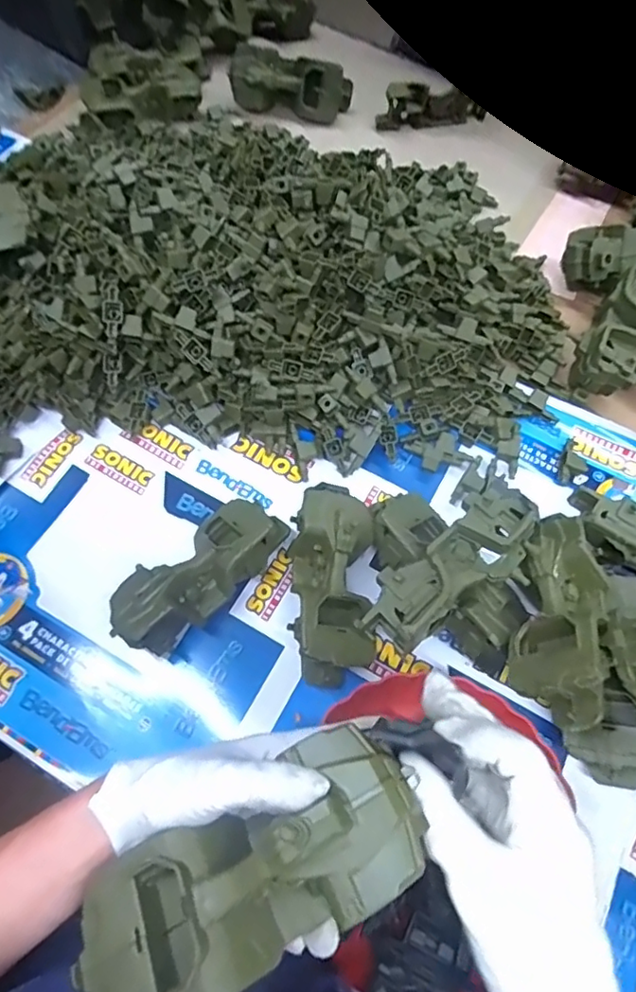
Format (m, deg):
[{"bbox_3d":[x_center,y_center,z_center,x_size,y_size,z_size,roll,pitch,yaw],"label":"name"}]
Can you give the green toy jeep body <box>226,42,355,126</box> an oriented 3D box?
[{"bbox_3d":[-0.041,-0.640,0.881,0.183,0.079,0.064,12,66,4],"label":"green toy jeep body"}]

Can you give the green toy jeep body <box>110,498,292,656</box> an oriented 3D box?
[{"bbox_3d":[-0.117,0.076,0.561,0.182,0.075,0.076,-40,73,-17],"label":"green toy jeep body"}]

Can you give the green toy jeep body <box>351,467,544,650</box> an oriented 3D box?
[{"bbox_3d":[0.122,0.061,0.493,0.183,0.045,0.078,-39,72,-17],"label":"green toy jeep body"}]

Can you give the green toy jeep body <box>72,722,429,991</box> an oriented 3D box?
[{"bbox_3d":[-0.032,0.188,0.280,0.172,0.048,0.071,-32,70,3],"label":"green toy jeep body"}]

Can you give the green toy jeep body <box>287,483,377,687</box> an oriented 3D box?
[{"bbox_3d":[0.014,0.086,0.562,0.083,0.075,0.194,2,66,-1],"label":"green toy jeep body"}]

